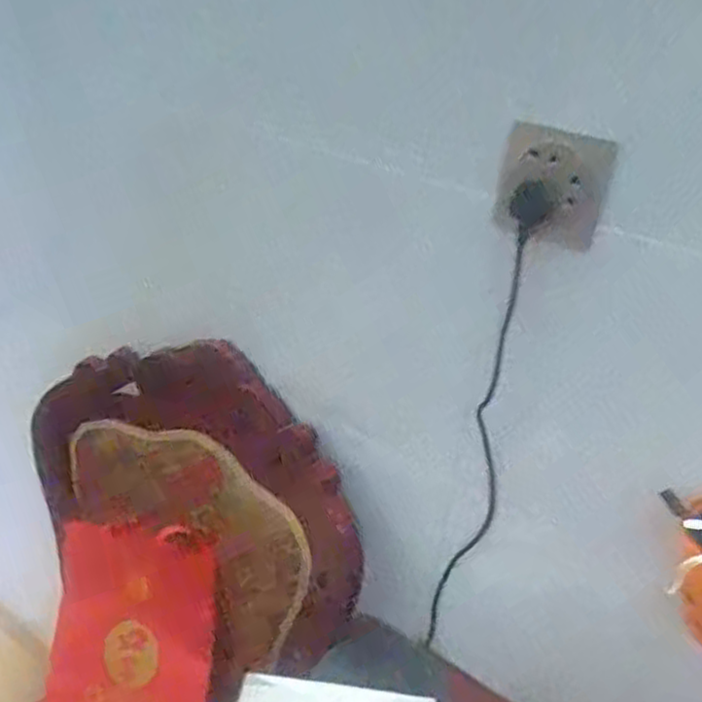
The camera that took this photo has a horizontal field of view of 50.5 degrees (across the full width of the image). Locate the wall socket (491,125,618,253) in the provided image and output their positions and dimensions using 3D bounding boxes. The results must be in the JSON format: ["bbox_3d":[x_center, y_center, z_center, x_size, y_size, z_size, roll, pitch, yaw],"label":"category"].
[{"bbox_3d":[0.182,-0.147,0.675,0.093,0.099,0.028,13,28,12],"label":"wall socket"}]

